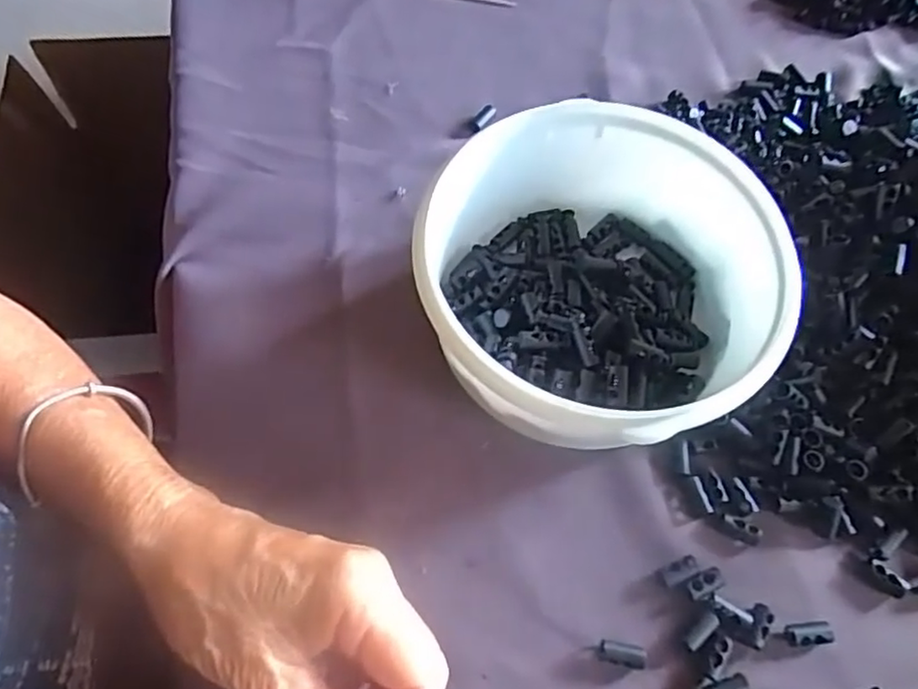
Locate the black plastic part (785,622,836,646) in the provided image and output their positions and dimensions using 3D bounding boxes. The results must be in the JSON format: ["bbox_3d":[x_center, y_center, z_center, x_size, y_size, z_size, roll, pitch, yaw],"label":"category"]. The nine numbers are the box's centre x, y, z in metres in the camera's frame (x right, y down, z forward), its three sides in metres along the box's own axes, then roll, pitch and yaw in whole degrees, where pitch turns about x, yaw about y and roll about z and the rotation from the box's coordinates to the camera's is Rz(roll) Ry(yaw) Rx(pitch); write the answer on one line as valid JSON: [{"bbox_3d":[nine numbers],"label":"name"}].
[{"bbox_3d":[0.153,0.127,0.276,0.019,0.007,0.009,-1,65,-2],"label":"black plastic part"}]

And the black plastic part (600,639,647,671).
[{"bbox_3d":[0.070,0.132,0.270,0.019,0.009,0.009,10,65,3],"label":"black plastic part"}]

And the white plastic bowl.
[{"bbox_3d":[0.062,-0.028,0.305,0.151,0.075,0.151,1,65,-1],"label":"white plastic bowl"}]

